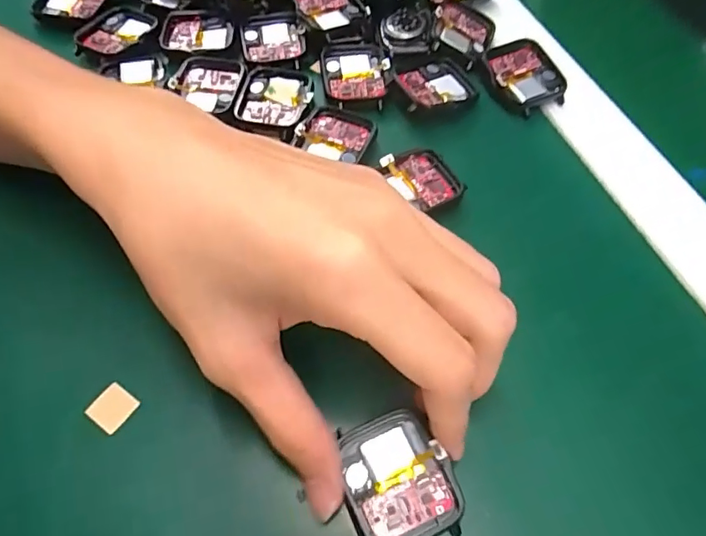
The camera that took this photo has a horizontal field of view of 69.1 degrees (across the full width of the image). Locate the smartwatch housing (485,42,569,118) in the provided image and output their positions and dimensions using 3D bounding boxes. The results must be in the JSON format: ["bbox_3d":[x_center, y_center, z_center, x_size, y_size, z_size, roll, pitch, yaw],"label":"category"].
[{"bbox_3d":[0.096,-0.108,0.287,0.038,0.007,0.043,-18,61,-12],"label":"smartwatch housing"}]

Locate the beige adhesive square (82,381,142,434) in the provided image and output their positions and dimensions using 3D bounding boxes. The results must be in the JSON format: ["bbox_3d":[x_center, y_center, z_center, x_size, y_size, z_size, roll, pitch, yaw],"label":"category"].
[{"bbox_3d":[-0.095,0.055,0.202,0.015,0.004,0.016,35,64,18],"label":"beige adhesive square"}]

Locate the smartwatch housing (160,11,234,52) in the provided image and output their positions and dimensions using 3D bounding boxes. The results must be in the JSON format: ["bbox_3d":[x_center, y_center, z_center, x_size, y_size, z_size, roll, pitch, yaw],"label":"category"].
[{"bbox_3d":[-0.094,-0.139,0.305,0.041,0.005,0.032,8,59,3],"label":"smartwatch housing"}]

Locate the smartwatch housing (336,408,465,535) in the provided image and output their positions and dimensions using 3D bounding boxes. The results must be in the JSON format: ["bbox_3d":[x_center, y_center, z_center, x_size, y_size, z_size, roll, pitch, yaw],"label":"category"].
[{"bbox_3d":[0.016,0.075,0.182,0.037,0.006,0.045,-13,62,-7],"label":"smartwatch housing"}]

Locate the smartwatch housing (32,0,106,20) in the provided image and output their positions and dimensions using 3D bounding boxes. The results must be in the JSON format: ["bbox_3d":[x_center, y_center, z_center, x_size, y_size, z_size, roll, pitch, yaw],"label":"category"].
[{"bbox_3d":[-0.175,-0.166,0.321,0.041,0.008,0.036,12,60,6],"label":"smartwatch housing"}]

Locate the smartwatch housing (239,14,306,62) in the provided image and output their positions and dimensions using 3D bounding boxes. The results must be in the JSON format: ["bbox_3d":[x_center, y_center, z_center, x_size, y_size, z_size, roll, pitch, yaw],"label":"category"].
[{"bbox_3d":[-0.047,-0.136,0.302,0.036,0.006,0.038,-9,60,-7],"label":"smartwatch housing"}]

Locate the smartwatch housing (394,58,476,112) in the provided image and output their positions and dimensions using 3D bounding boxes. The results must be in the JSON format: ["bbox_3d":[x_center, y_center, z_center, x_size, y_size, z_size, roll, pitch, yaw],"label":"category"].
[{"bbox_3d":[0.045,-0.101,0.281,0.041,0.007,0.033,-19,61,-12],"label":"smartwatch housing"}]

